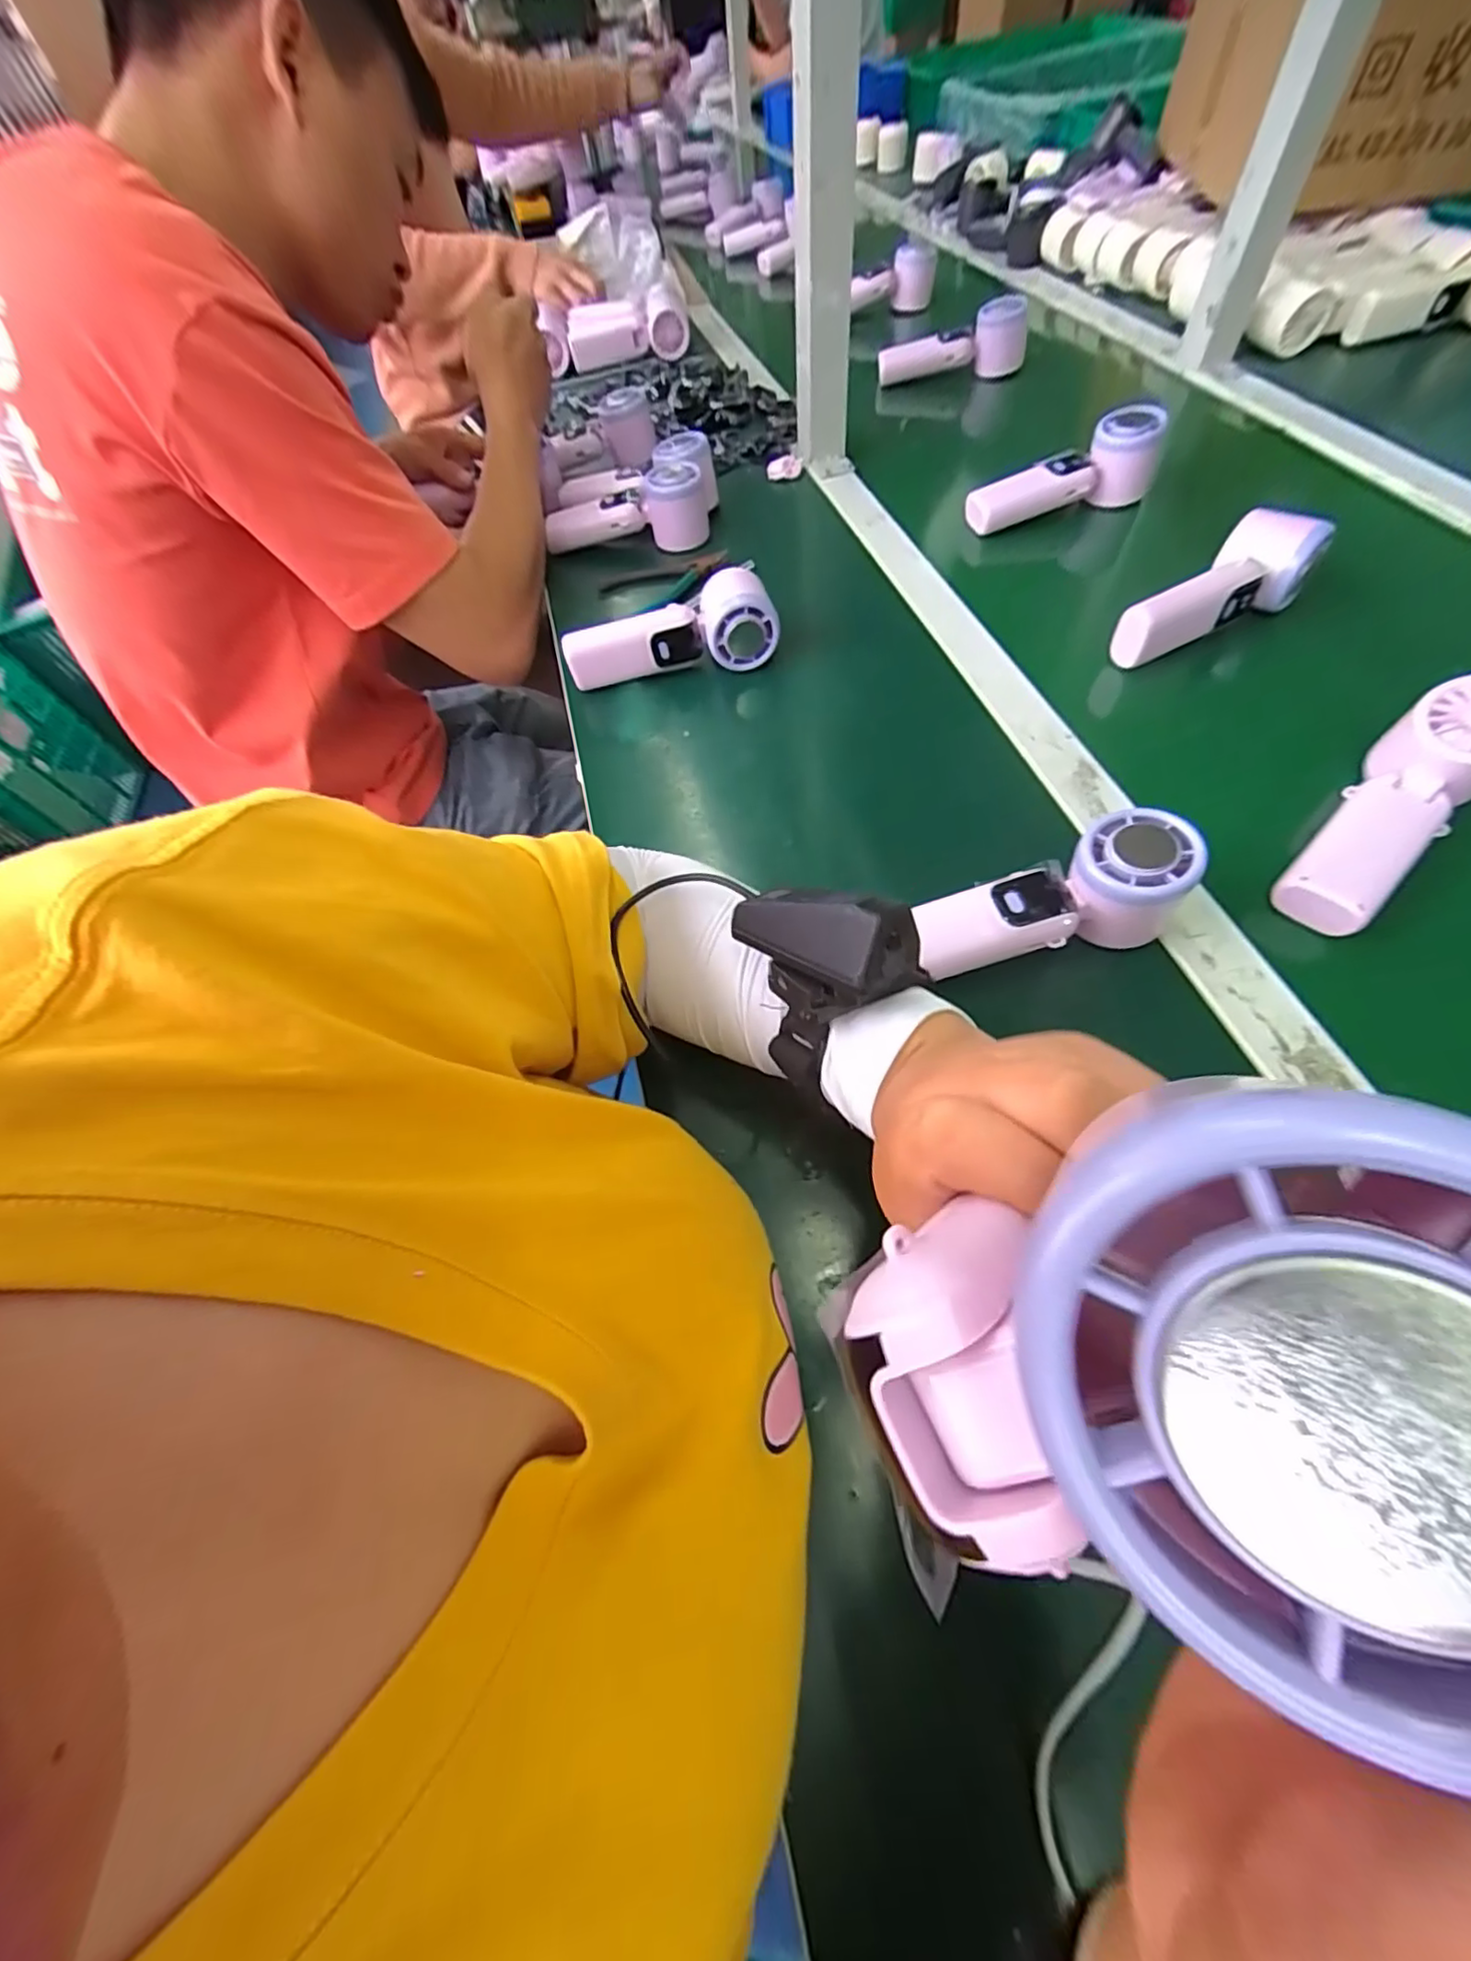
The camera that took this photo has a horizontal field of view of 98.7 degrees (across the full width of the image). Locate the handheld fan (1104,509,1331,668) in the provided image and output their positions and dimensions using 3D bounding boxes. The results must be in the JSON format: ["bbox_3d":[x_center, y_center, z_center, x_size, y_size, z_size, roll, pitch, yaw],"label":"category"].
[{"bbox_3d":[0.350,-0.281,0.458,0.146,0.057,0.057,-35,64,-15],"label":"handheld fan"}]

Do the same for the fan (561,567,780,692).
[{"bbox_3d":[-0.054,-0.280,0.509,0.164,0.073,0.052,-12,61,-3],"label":"fan"}]

